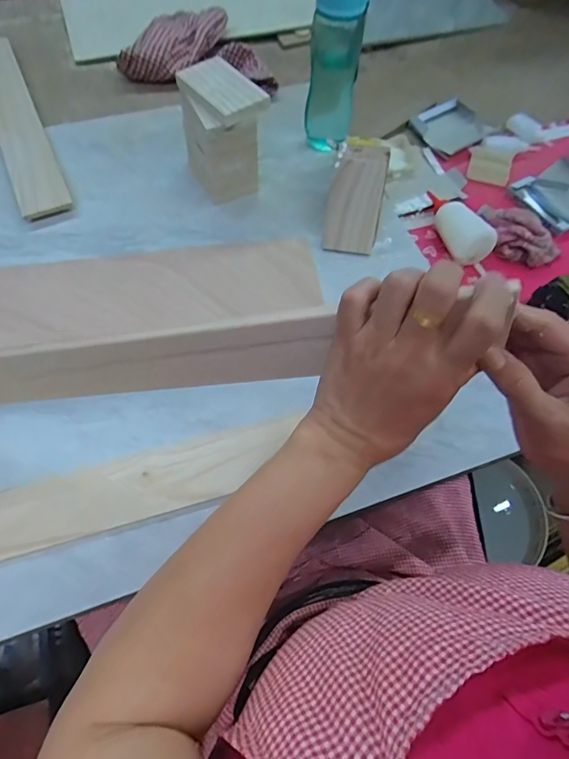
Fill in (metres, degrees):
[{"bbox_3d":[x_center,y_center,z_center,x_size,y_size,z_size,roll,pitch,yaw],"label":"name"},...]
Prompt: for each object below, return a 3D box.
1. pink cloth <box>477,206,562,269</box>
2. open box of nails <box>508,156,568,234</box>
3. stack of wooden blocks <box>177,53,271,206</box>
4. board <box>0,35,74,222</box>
[{"bbox_3d":[0.363,-0.234,0.670,0.089,0.043,0.140,-41,72,-20],"label":"pink cloth"},{"bbox_3d":[0.471,-0.315,0.720,0.122,0.036,0.128,-21,66,-13],"label":"open box of nails"},{"bbox_3d":[-0.094,-0.376,0.648,0.097,0.146,0.130,-24,67,-14],"label":"stack of wooden blocks"},{"bbox_3d":[-0.495,-0.484,0.765,0.082,0.016,0.569,-24,67,-14],"label":"board"}]

